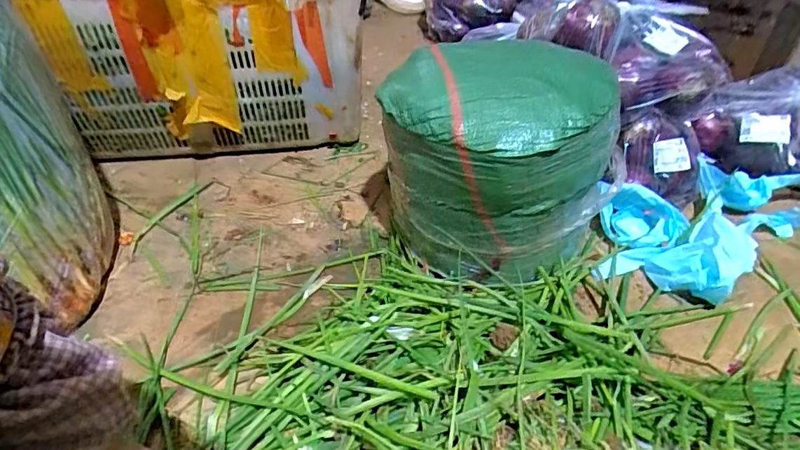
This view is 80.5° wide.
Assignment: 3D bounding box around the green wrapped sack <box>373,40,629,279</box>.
[{"bbox_3d":[0.128,-0.089,0.662,0.289,0.263,0.255,25,47,25],"label":"green wrapped sack"}]

